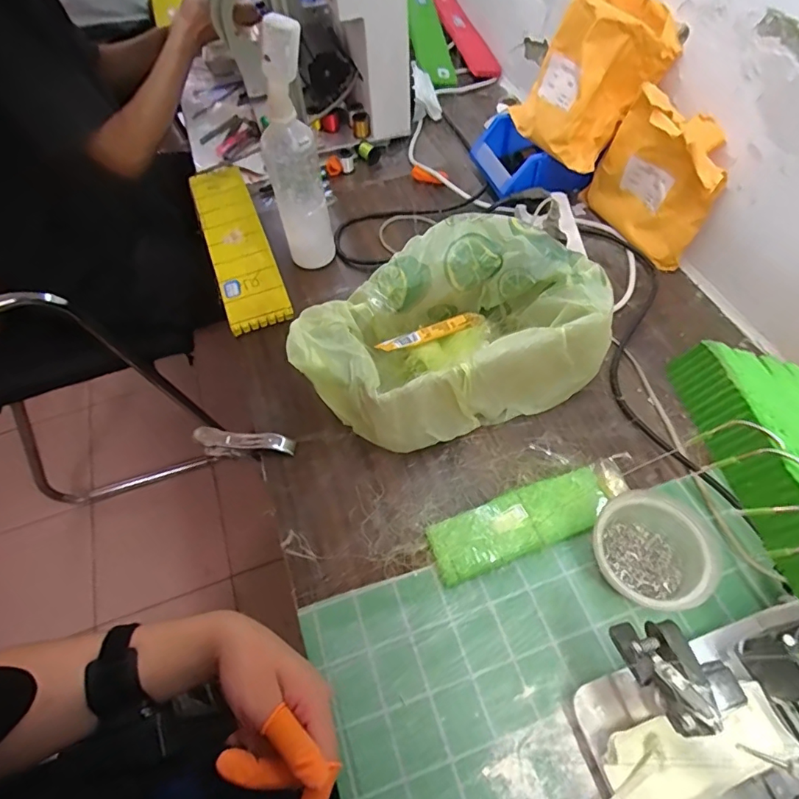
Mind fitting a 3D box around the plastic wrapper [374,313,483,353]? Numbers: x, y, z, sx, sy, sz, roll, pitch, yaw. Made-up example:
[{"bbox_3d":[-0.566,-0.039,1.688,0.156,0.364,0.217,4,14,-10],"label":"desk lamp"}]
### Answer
[{"bbox_3d":[0.036,-0.073,0.529,0.132,0.012,0.017,-21,57,-29],"label":"plastic wrapper"}]

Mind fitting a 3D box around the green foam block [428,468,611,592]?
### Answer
[{"bbox_3d":[0.114,0.119,0.470,0.174,0.015,0.059,-19,58,-9],"label":"green foam block"}]

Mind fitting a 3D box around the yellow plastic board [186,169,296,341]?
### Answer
[{"bbox_3d":[-0.244,-0.241,0.727,0.083,0.024,0.369,-20,58,-10],"label":"yellow plastic board"}]

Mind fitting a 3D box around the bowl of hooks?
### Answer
[{"bbox_3d":[0.225,0.134,0.435,0.104,0.044,0.099,-2,57,2],"label":"bowl of hooks"}]

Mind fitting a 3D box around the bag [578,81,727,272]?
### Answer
[{"bbox_3d":[0.327,-0.283,0.628,0.050,0.156,0.179,-19,58,-9],"label":"bag"}]

